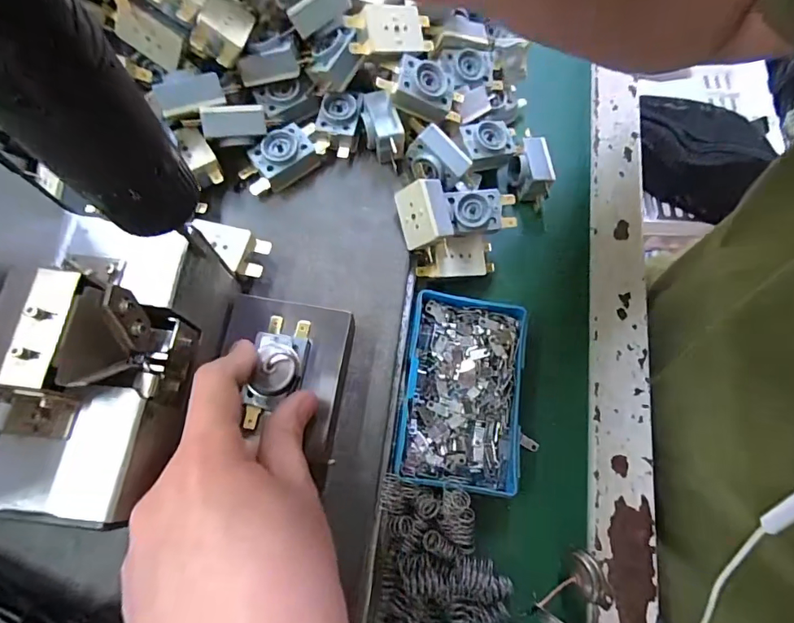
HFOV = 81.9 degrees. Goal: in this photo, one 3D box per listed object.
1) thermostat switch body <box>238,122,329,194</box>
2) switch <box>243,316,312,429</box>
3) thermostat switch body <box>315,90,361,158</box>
[{"bbox_3d":[-0.074,-0.102,0.301,0.057,0.021,0.026,-33,76,-13],"label":"thermostat switch body"},{"bbox_3d":[-0.061,0.029,0.236,0.027,0.021,0.058,7,71,0],"label":"switch"},{"bbox_3d":[-0.039,-0.125,0.308,0.027,0.022,0.040,8,71,0],"label":"thermostat switch body"}]

